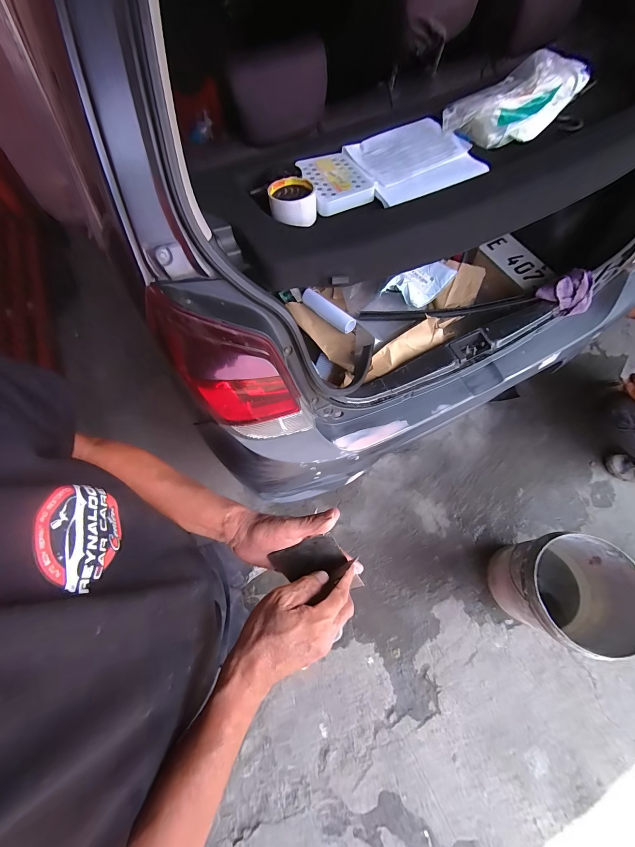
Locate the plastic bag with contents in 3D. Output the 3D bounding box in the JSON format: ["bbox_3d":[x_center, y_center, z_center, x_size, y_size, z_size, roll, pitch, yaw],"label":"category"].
[{"bbox_3d":[0.418,-0.663,0.619,0.341,0.064,0.149,-34,67,-11],"label":"plastic bag with contents"}]

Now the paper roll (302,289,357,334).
[{"bbox_3d":[0.032,-0.377,1.005,0.059,0.043,0.217,-42,69,-14],"label":"paper roll"}]

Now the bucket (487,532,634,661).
[{"bbox_3d":[0.754,0.533,1.008,0.309,0.358,0.295,-2,65,4],"label":"bucket"}]

